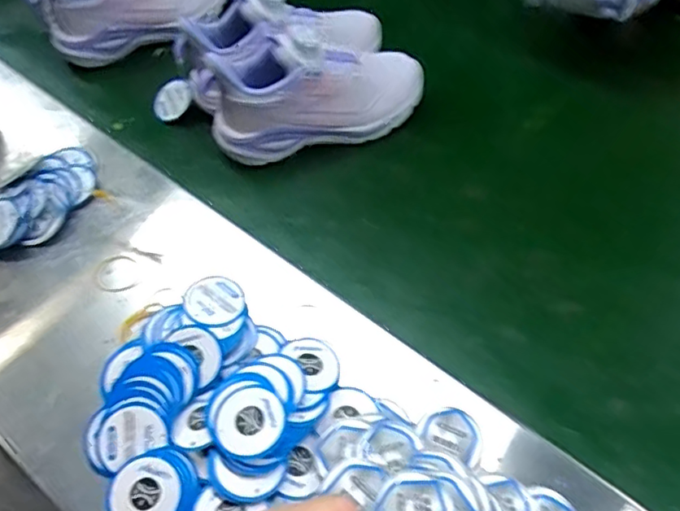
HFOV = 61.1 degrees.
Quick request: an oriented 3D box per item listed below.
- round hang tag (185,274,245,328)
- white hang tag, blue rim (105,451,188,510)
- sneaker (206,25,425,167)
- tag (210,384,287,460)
[{"bbox_3d":[-0.097,0.036,0.445,0.044,0.004,0.044,9,54,-12],"label":"round hang tag"},{"bbox_3d":[-0.127,0.153,0.374,0.050,0.004,0.047,-1,60,2],"label":"white hang tag, blue rim"},{"bbox_3d":[-0.021,-0.165,0.558,0.208,0.111,0.077,-18,59,-9],"label":"sneaker"},{"bbox_3d":[-0.061,0.110,0.382,0.047,0.005,0.046,-4,63,7],"label":"tag"}]

